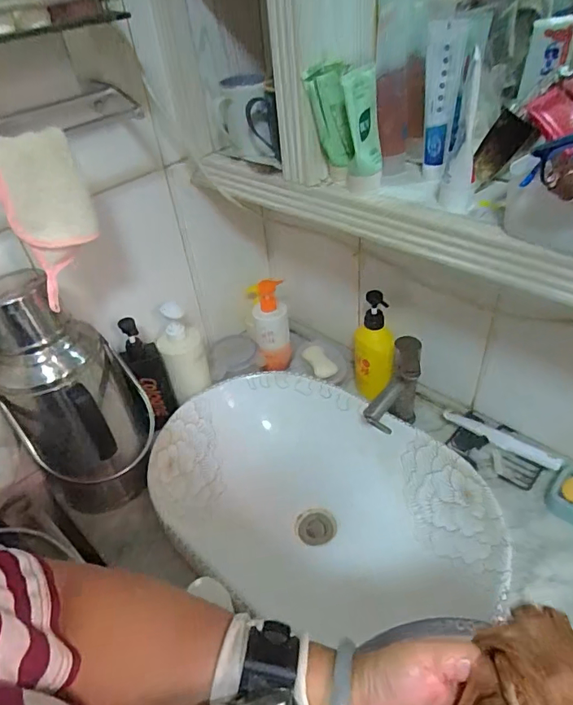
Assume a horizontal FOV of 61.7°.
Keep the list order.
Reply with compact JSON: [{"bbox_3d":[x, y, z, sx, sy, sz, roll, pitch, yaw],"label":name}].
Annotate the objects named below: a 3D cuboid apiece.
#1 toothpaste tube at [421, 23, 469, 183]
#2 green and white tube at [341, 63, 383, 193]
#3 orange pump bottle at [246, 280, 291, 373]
[{"bbox_3d":[0.180,-0.294,0.569,0.039,0.162,0.031,5,42,11],"label":"toothpaste tube"},{"bbox_3d":[0.092,-0.265,0.577,0.049,0.126,0.051,2,41,8],"label":"green and white tube"},{"bbox_3d":[-0.034,-0.060,0.996,0.075,0.191,0.084,-8,41,-4],"label":"orange pump bottle"}]

